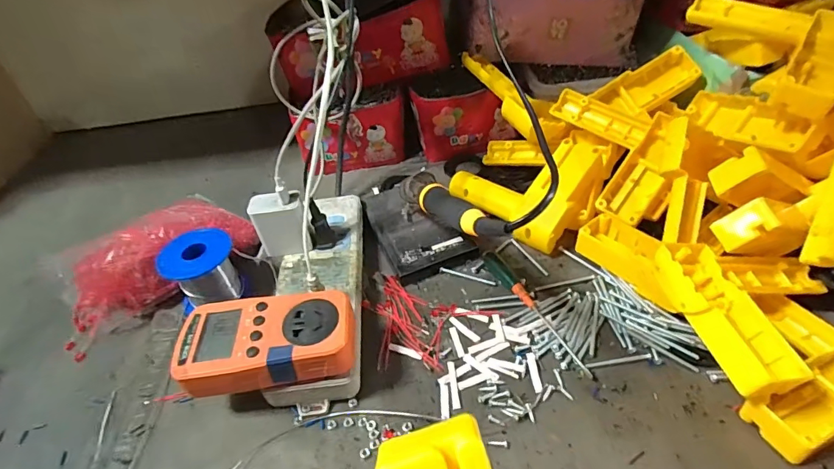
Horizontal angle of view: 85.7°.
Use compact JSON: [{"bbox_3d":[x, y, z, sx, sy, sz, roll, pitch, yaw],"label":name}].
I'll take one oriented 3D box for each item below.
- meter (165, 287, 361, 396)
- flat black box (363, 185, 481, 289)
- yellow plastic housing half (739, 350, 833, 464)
[{"bbox_3d":[-0.111,0.080,0.342,0.126,0.031,0.065,-8,44,-1],"label":"meter"},{"bbox_3d":[-0.002,-0.008,0.482,0.081,0.020,0.124,-19,45,-13],"label":"flat black box"},{"bbox_3d":[0.289,0.113,0.313,0.114,0.031,0.047,-20,45,-14],"label":"yellow plastic housing half"}]

